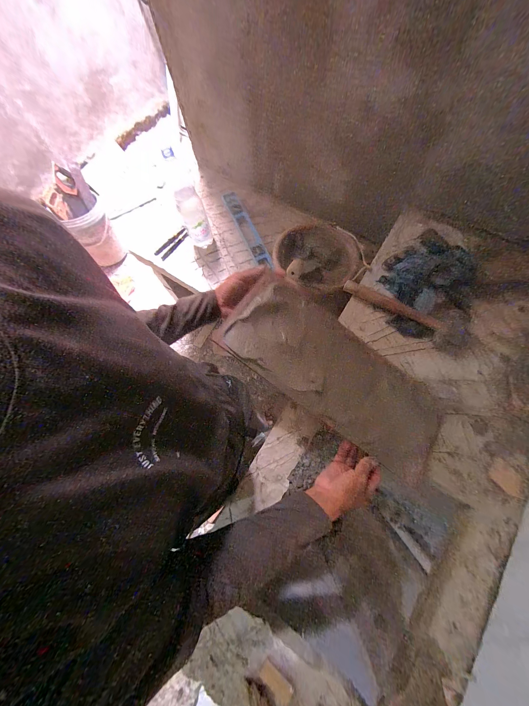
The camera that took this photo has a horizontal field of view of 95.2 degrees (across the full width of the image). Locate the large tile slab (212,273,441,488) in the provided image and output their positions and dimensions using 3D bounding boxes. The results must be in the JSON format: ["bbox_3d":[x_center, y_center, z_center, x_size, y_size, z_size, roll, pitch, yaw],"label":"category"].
[{"bbox_3d":[0.159,0.048,0.485,0.485,0.027,0.196,37,72,-6],"label":"large tile slab"}]

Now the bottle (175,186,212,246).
[{"bbox_3d":[-0.238,-0.455,0.844,0.082,0.217,0.063,-19,72,-3],"label":"bottle"}]

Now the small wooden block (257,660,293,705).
[{"bbox_3d":[0.019,0.561,0.411,0.060,0.004,0.026,38,78,12],"label":"small wooden block"}]

